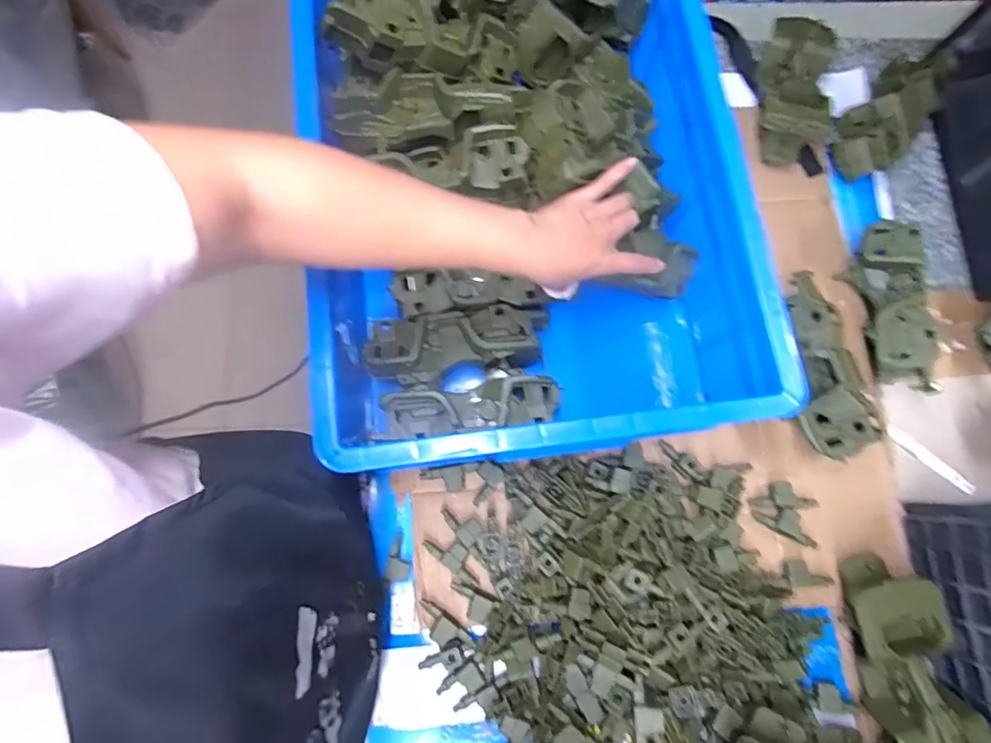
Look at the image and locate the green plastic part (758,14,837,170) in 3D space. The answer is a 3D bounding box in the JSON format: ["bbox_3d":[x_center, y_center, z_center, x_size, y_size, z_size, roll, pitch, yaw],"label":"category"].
[{"bbox_3d":[0.357,-0.338,0.628,0.080,0.062,0.169,13,77,2],"label":"green plastic part"}]

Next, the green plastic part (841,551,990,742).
[{"bbox_3d":[0.375,0.270,0.472,0.075,0.062,0.186,-12,78,-4],"label":"green plastic part"}]

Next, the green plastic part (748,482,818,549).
[{"bbox_3d":[0.300,0.143,0.534,0.065,0.013,0.049,28,78,5],"label":"green plastic part"}]

